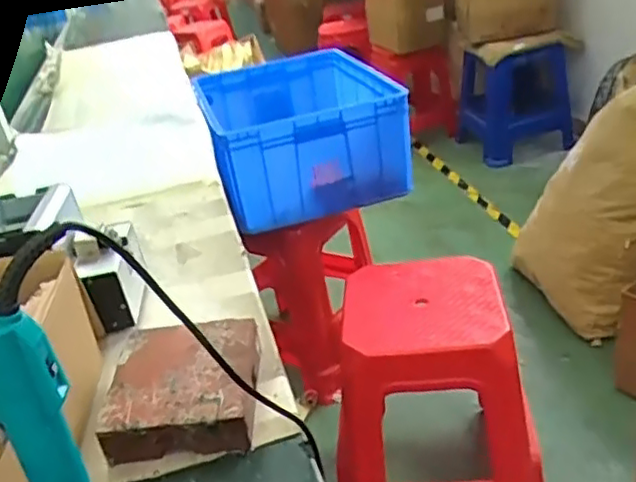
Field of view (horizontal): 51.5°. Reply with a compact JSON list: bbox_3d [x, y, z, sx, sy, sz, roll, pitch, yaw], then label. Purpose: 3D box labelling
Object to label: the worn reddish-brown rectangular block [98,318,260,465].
[{"bbox_3d":[-0.125,0.137,0.623,0.131,0.050,0.145,-6,28,1],"label":"worn reddish-brown rectangular block"}]

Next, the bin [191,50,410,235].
[{"bbox_3d":[-0.056,-0.267,1.580,0.427,0.289,0.647,-14,29,-9],"label":"bin"}]

